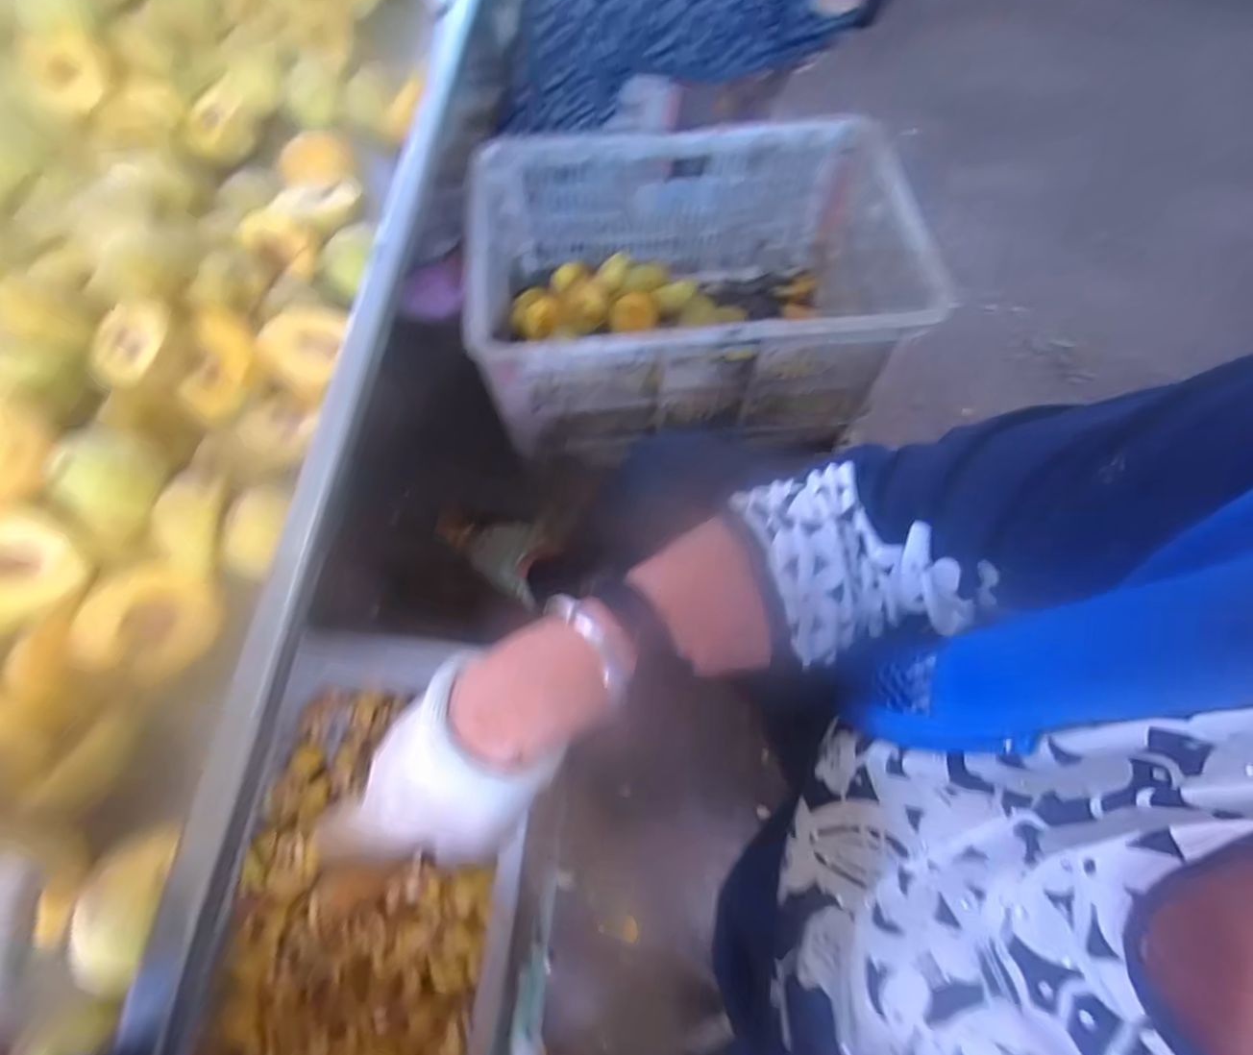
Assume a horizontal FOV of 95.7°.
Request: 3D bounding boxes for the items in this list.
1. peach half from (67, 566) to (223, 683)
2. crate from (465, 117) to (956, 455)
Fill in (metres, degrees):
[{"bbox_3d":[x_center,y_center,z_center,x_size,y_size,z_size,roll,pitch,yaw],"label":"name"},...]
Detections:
[{"bbox_3d":[-0.281,0.058,0.339,0.060,0.034,0.063,27,60,-12],"label":"peach half"},{"bbox_3d":[0.083,-0.309,0.759,0.513,0.244,0.339,-6,68,-3],"label":"crate"}]

